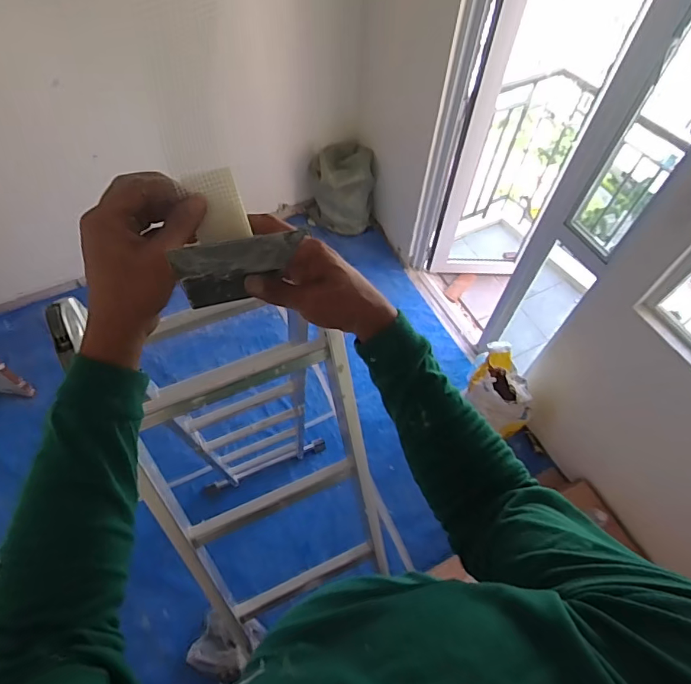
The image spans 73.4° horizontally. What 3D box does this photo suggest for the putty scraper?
[{"bbox_3d":[-0.089,-0.063,0.400,0.102,0.090,0.010,-15,70,-17],"label":"putty scraper"}]

